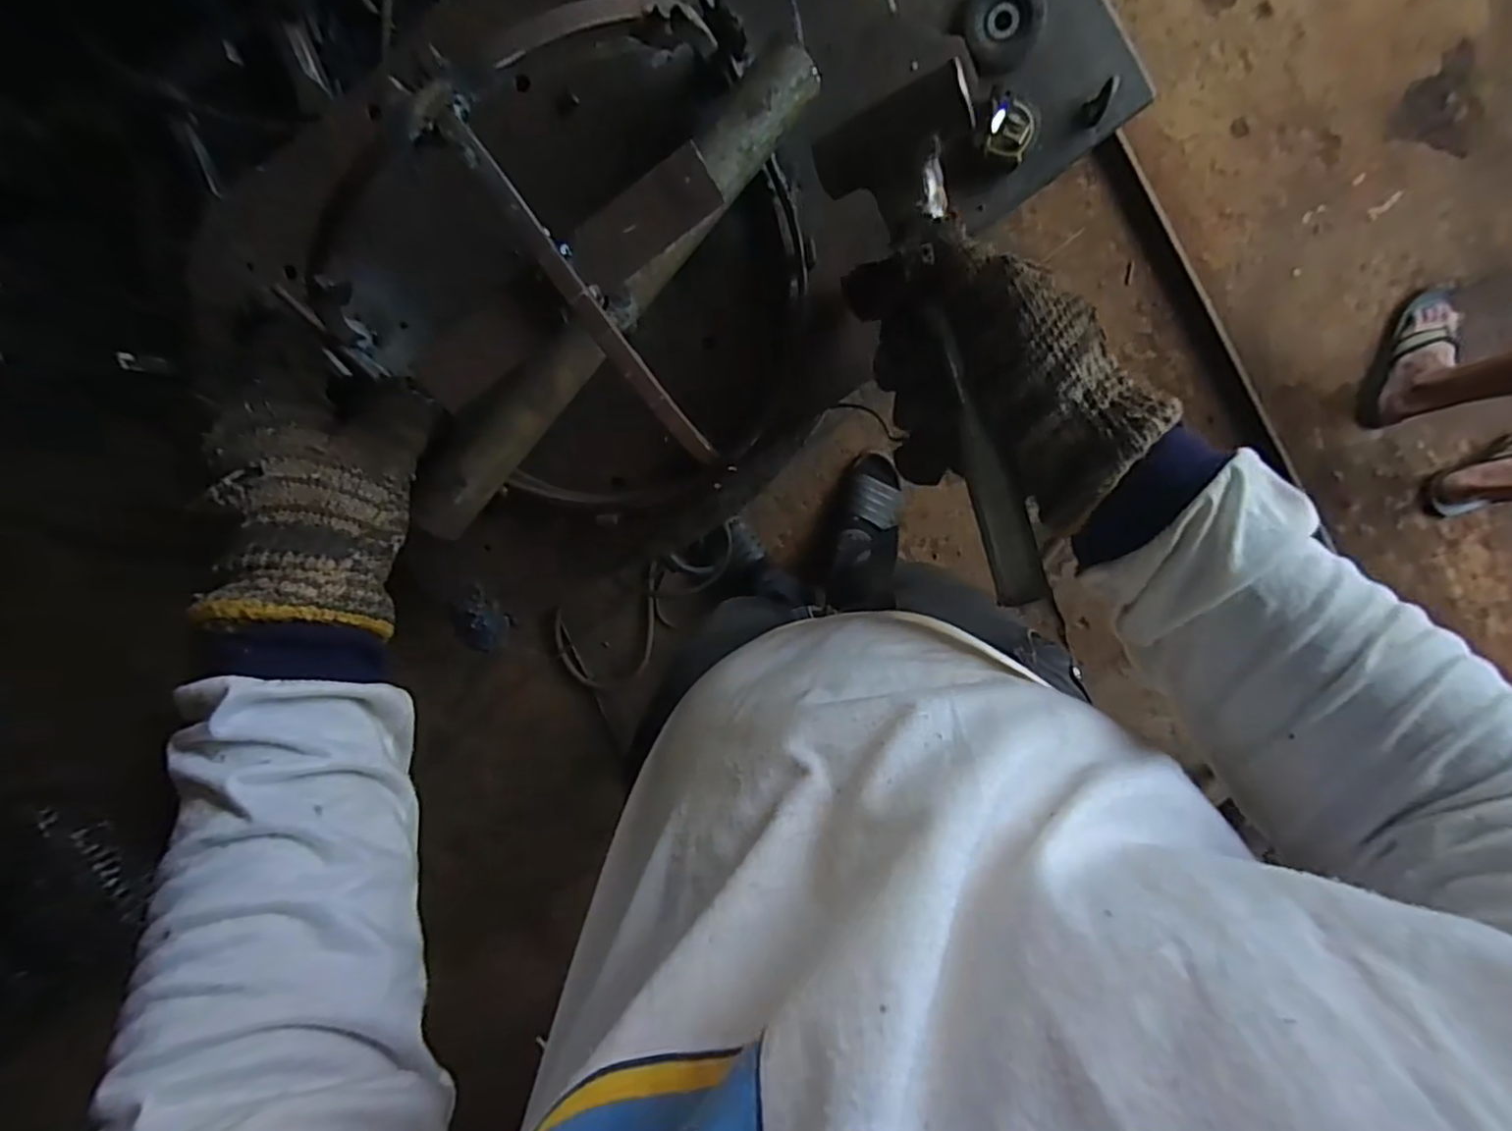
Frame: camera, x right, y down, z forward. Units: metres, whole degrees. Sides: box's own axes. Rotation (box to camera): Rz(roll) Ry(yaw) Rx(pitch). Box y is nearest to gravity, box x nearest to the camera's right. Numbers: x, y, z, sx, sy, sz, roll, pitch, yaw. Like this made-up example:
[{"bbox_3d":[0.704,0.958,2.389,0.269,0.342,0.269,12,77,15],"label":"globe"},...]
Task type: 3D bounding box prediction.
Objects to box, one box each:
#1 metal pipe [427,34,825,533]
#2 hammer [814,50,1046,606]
[{"bbox_3d":[-0.076,-0.128,0.320,0.028,0.032,0.289,42,96,-6],"label":"metal pipe"},{"bbox_3d":[0.090,-0.100,0.308,0.059,0.041,0.242,-14,90,-3],"label":"hammer"}]

